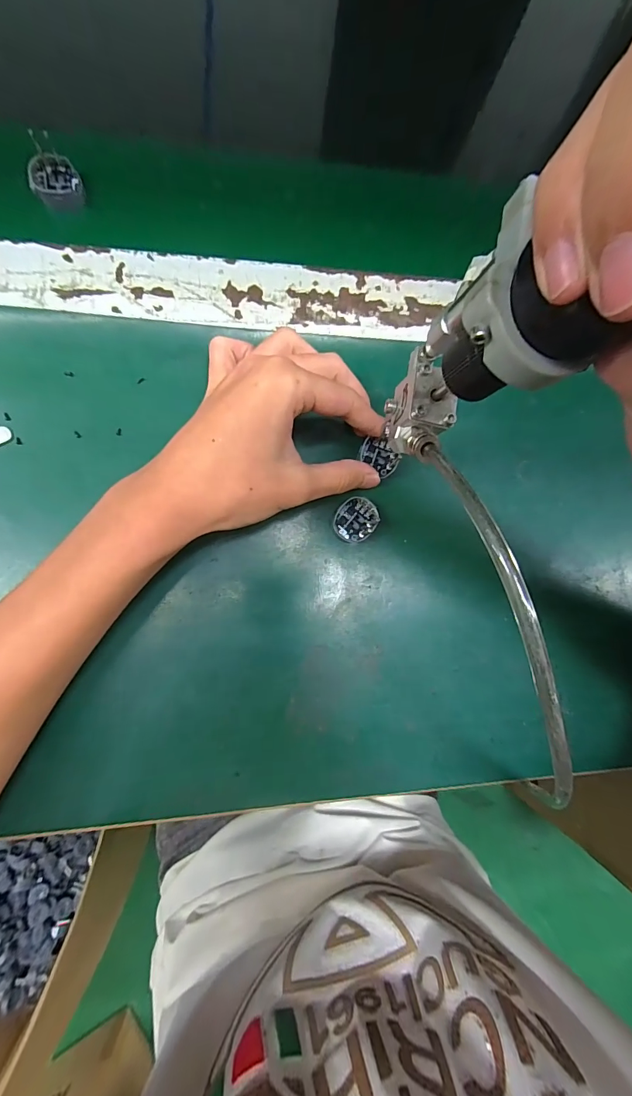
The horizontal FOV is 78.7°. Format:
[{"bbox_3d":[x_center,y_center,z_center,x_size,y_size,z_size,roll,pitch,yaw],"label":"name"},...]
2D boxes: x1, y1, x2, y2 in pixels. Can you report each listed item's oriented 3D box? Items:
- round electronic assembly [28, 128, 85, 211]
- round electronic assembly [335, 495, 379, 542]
[{"bbox_3d":[-0.164,-0.233,0.240,0.028,0.022,0.025,-14,87,-9],"label":"round electronic assembly"},{"bbox_3d":[0.024,-0.017,0.242,0.025,0.007,0.028,31,82,-4],"label":"round electronic assembly"}]

